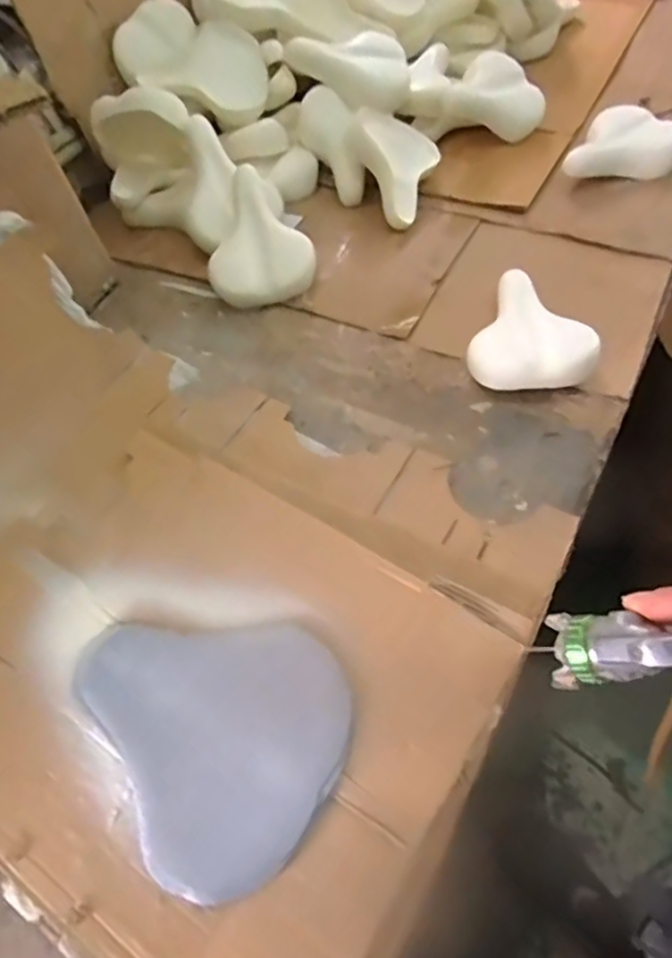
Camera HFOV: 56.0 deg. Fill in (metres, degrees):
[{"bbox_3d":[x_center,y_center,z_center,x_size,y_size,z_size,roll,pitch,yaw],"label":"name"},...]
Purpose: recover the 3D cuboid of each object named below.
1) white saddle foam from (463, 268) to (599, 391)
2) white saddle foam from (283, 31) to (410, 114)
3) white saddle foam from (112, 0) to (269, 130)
[{"bbox_3d":[0.315,-0.217,0.986,0.183,0.070,0.220,18,60,19],"label":"white saddle foam"},{"bbox_3d":[0.025,-0.840,1.289,0.256,0.101,0.070,11,57,-7],"label":"white saddle foam"},{"bbox_3d":[-0.296,-0.860,1.305,0.293,0.147,0.202,18,60,19],"label":"white saddle foam"}]

